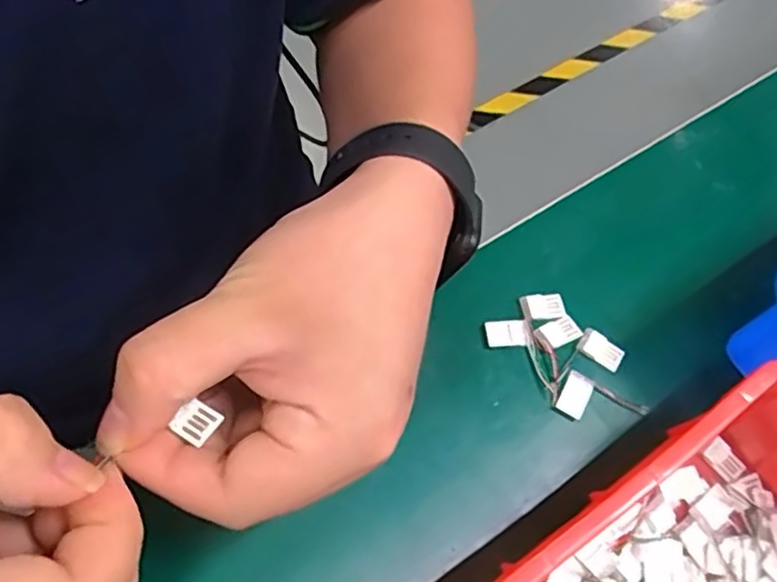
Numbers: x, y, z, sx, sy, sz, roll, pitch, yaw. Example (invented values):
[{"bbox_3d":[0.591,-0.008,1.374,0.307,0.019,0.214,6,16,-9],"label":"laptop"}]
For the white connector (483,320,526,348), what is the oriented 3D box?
[{"bbox_3d":[0.053,0.019,0.302,0.018,0.004,0.011,-4,66,-8],"label":"white connector"}]

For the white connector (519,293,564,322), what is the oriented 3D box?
[{"bbox_3d":[0.071,0.006,0.309,0.019,0.004,0.012,-9,67,-10],"label":"white connector"}]

